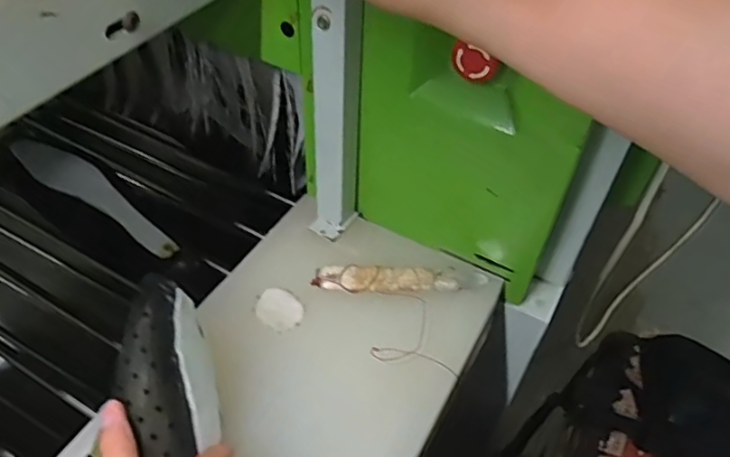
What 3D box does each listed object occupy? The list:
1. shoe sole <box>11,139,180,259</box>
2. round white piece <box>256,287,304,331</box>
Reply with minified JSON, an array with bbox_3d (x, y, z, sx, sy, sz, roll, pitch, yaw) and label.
[{"bbox_3d":[-0.294,-0.038,0.647,0.217,0.014,0.044,34,53,7],"label":"shoe sole"},{"bbox_3d":[-0.081,0.075,0.555,0.038,0.004,0.049,-35,58,-29],"label":"round white piece"}]

